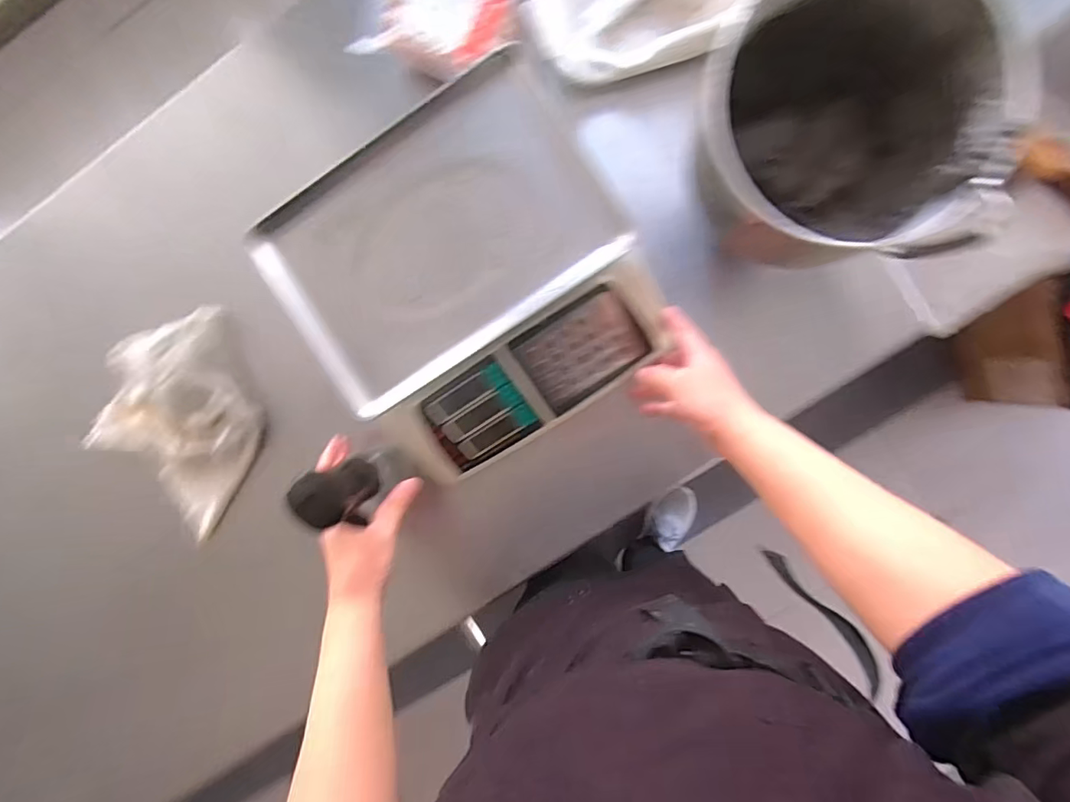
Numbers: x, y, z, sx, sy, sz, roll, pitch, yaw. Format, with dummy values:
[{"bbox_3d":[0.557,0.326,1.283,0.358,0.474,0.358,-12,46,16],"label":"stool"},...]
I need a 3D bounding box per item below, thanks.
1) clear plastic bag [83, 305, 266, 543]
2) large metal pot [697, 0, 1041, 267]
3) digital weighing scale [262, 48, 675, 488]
[{"bbox_3d":[-0.442,0.012,0.653,0.210,0.041,0.233,35,95,2],"label":"clear plastic bag"},{"bbox_3d":[0.262,-0.233,0.459,0.228,0.152,0.201,-2,93,4],"label":"large metal pot"},{"bbox_3d":[-0.063,-0.116,0.565,0.327,0.112,0.340,-33,90,5],"label":"digital weighing scale"}]

